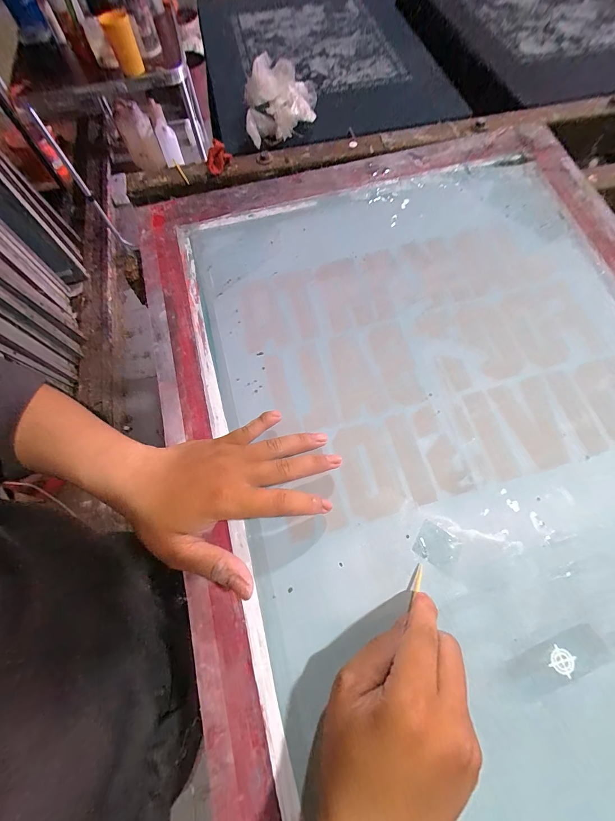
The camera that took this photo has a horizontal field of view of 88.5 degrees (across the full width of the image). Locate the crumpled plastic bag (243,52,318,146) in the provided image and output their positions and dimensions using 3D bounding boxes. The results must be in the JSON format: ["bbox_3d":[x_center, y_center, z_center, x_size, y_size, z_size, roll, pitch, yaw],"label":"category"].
[{"bbox_3d":[-0.038,-0.446,0.453,0.101,0.067,0.105,-2,68,1],"label":"crumpled plastic bag"}]

